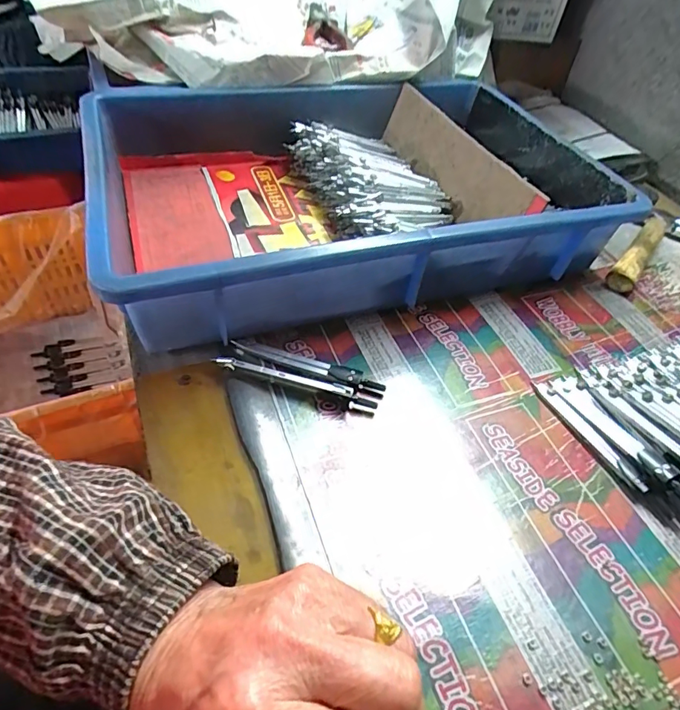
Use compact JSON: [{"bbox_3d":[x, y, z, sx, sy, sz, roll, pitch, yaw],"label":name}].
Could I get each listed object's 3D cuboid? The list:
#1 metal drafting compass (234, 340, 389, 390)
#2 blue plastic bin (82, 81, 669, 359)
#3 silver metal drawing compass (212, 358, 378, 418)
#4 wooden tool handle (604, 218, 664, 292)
[{"bbox_3d":[-0.023,0.007,0.343,0.112,0.007,0.013,14,49,7],"label":"metal drafting compass"},{"bbox_3d":[0.008,-0.159,0.450,0.413,0.084,0.301,-12,51,-17],"label":"blue plastic bin"},{"bbox_3d":[-0.029,0.018,0.327,0.110,0.014,0.011,15,49,7],"label":"silver metal drawing compass"},{"bbox_3d":[0.297,-0.102,0.472,0.022,0.018,0.134,34,54,23],"label":"wooden tool handle"}]

